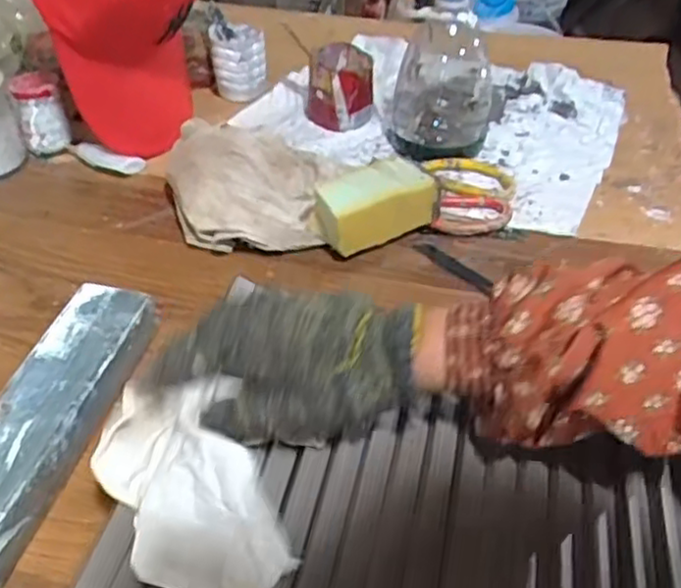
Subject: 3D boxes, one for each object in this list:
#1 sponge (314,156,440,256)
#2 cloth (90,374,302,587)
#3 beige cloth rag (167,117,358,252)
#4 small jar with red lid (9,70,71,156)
[{"bbox_3d":[0.032,-0.078,0.613,0.106,0.064,0.048,-18,45,-18],"label":"sponge"},{"bbox_3d":[-0.084,0.100,0.369,0.077,0.039,0.129,-16,44,-17],"label":"cloth"},{"bbox_3d":[-0.080,-0.116,0.650,0.157,0.072,0.169,4,42,5],"label":"beige cloth rag"},{"bbox_3d":[-0.310,-0.188,0.730,0.046,0.079,0.044,-16,44,-16],"label":"small jar with red lid"}]

